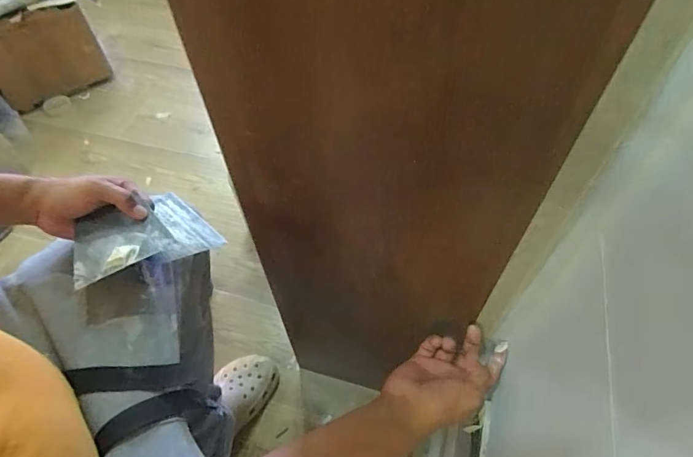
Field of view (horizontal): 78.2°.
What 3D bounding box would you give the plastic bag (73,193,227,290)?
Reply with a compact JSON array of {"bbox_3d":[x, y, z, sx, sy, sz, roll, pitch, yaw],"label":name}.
[{"bbox_3d":[-0.245,0.015,0.512,0.100,0.064,0.151,35,63,24],"label":"plastic bag"}]

